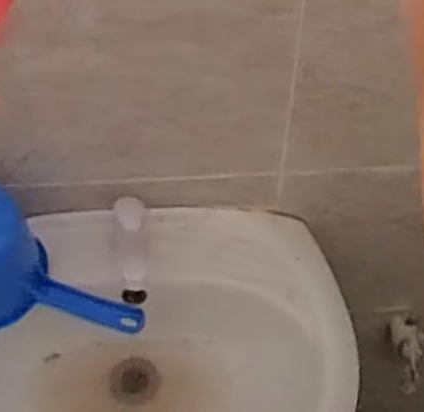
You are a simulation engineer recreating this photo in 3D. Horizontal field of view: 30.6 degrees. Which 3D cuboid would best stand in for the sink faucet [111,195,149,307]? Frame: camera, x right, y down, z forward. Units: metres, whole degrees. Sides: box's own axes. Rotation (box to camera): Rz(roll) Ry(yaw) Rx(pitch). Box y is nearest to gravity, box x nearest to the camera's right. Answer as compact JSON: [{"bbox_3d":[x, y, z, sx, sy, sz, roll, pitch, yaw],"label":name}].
[{"bbox_3d":[-0.093,0.043,0.887,0.040,0.114,0.091,-3,49,-5],"label":"sink faucet"}]

